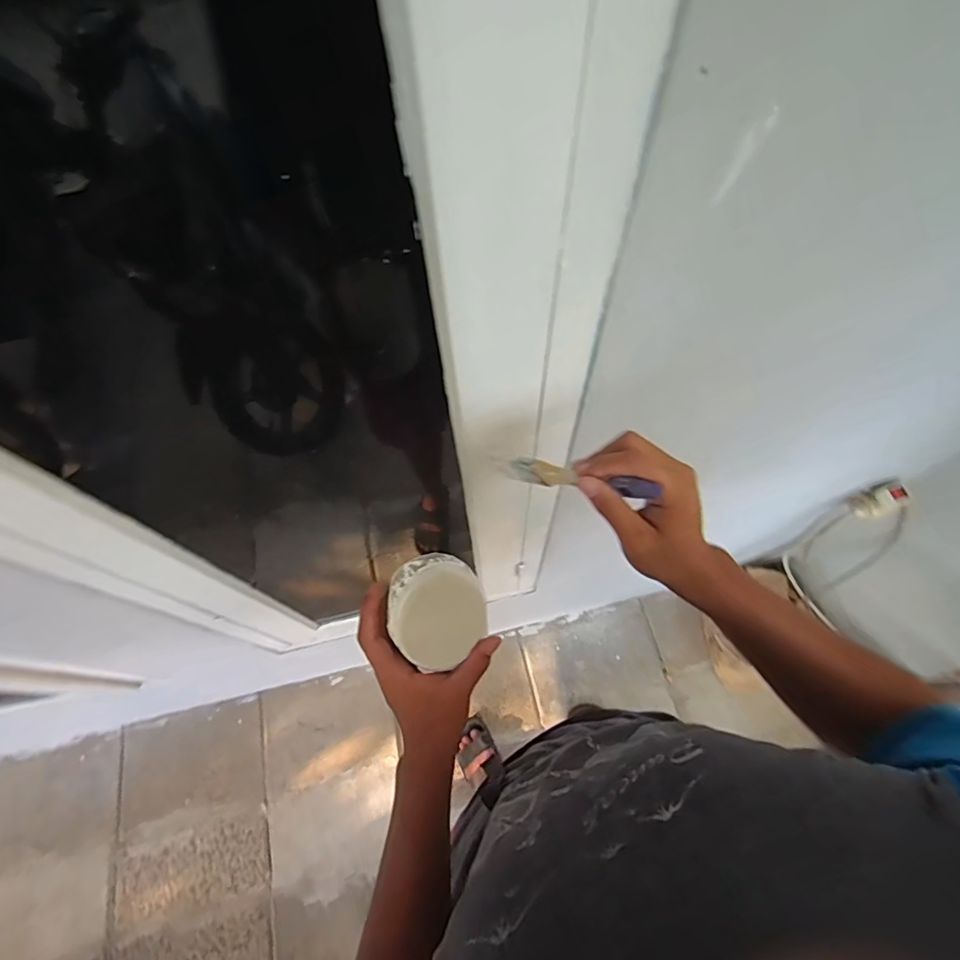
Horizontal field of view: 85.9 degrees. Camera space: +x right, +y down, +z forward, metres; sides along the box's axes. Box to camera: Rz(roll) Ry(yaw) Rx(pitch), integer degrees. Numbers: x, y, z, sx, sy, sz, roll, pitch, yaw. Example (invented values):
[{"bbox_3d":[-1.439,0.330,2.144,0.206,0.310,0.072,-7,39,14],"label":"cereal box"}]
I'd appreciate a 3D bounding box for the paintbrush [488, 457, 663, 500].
[{"bbox_3d":[0.073,-0.002,0.428,0.153,0.030,0.013,11,60,45],"label":"paintbrush"}]

